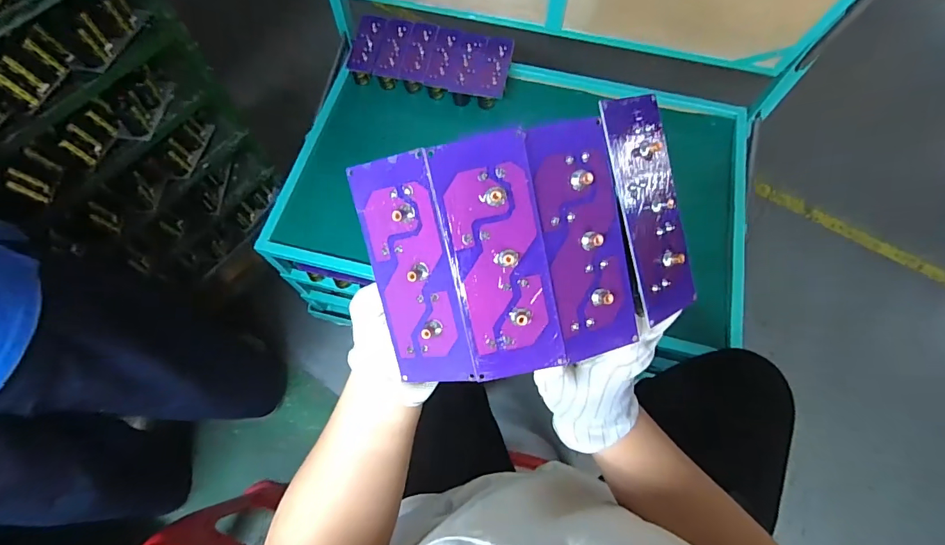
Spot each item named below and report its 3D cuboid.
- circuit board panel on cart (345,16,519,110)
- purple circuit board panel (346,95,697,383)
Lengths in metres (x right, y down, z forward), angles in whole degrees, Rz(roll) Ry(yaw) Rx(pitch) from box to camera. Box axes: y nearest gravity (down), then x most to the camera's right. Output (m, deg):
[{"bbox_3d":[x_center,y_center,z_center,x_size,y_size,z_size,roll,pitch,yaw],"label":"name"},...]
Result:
[{"bbox_3d":[-0.084,-0.436,0.924,0.320,0.064,0.136,14,68,6],"label":"circuit board panel on cart"},{"bbox_3d":[0.036,-0.014,0.266,0.189,0.028,0.136,-14,100,-3],"label":"purple circuit board panel"}]

